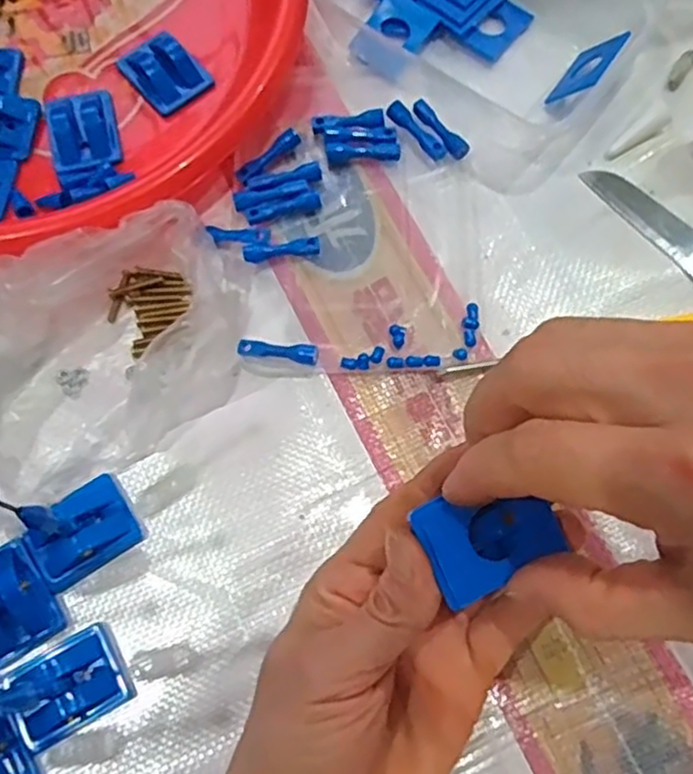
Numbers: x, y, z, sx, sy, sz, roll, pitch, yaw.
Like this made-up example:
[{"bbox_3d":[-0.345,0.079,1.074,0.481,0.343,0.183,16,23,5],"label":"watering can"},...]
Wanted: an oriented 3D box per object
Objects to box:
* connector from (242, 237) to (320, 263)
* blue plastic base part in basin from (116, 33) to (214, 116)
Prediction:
[{"bbox_3d":[-0.031,-0.066,0.345,0.037,0.012,0.009,-11,74,-3],"label":"connector"},{"bbox_3d":[-0.094,-0.164,0.370,0.033,0.014,0.035,-40,77,-11],"label":"blue plastic base part in basin"}]

